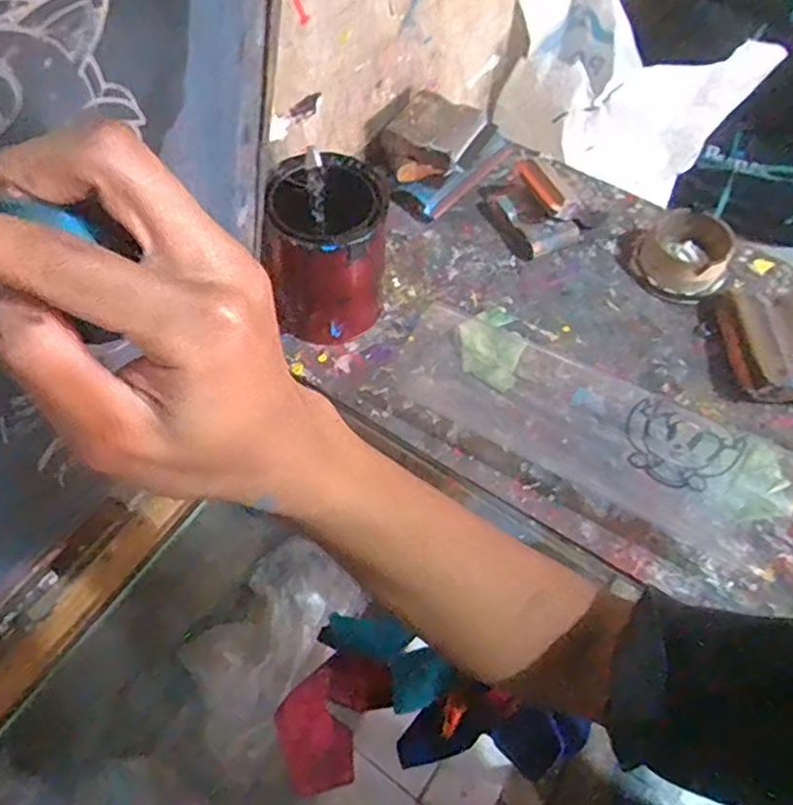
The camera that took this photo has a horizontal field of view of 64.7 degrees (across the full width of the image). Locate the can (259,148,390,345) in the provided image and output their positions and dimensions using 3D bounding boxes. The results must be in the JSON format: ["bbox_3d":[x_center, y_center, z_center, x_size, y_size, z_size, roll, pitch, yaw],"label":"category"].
[{"bbox_3d":[-0.062,-0.135,0.572,0.102,0.140,0.104,1,59,-2],"label":"can"}]

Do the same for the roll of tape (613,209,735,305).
[{"bbox_3d":[0.300,-0.162,0.664,0.107,0.035,0.109,1,59,-2],"label":"roll of tape"}]

